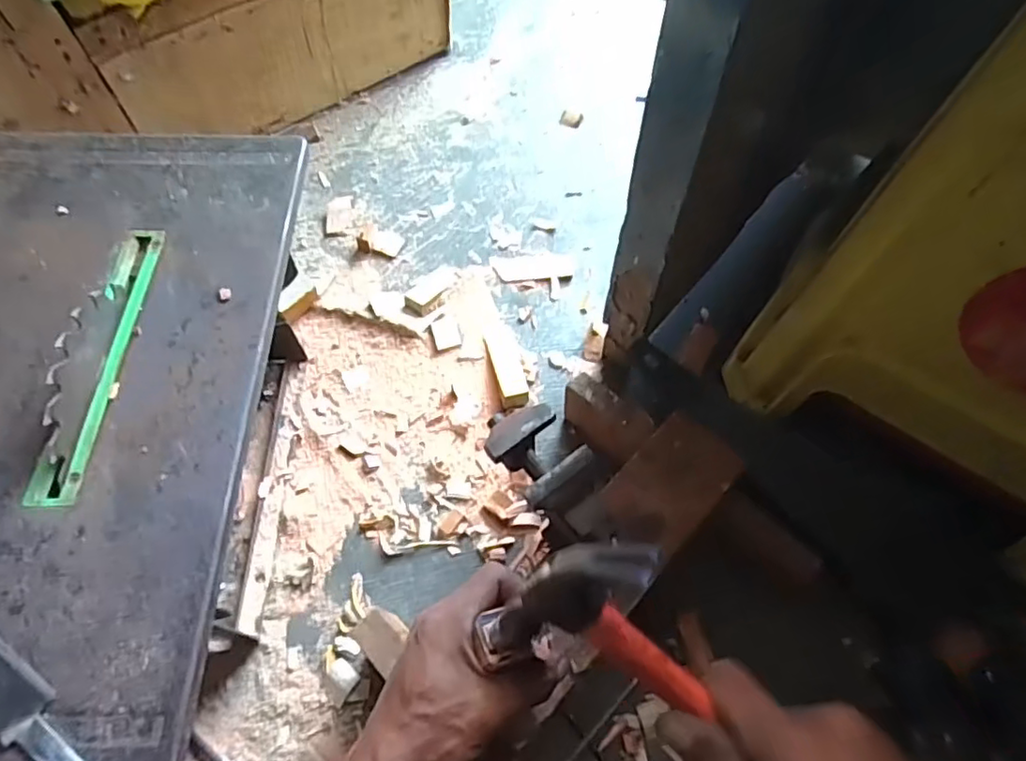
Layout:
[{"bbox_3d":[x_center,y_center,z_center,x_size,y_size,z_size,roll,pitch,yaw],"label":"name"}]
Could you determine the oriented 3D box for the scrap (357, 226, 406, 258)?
[{"bbox_3d":[-0.174,-0.181,0.788,0.059,0.013,0.036,20,64,9],"label":"scrap"}]

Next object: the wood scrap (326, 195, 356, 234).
[{"bbox_3d":[-0.228,-0.222,0.806,0.035,0.004,0.066,-2,62,-2],"label":"wood scrap"}]

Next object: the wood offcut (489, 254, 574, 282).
[{"bbox_3d":[0.024,-0.143,0.763,0.102,0.006,0.040,0,62,-1],"label":"wood offcut"}]

